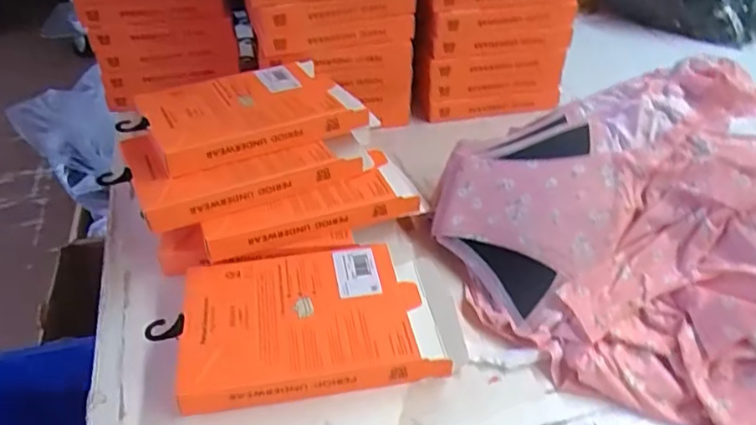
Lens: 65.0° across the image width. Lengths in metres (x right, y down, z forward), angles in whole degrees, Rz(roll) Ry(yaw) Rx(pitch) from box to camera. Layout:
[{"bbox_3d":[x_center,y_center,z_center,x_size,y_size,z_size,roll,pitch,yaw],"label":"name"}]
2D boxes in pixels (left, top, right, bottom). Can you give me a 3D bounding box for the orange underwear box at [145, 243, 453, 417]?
[{"bbox_3d":[-0.057,0.083,0.465,0.196,0.030,0.130,-7,38,-9],"label":"orange underwear box"}]

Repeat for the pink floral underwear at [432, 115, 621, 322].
[{"bbox_3d":[0.126,-0.001,0.516,0.147,0.094,0.177,4,37,5],"label":"pink floral underwear"}]

